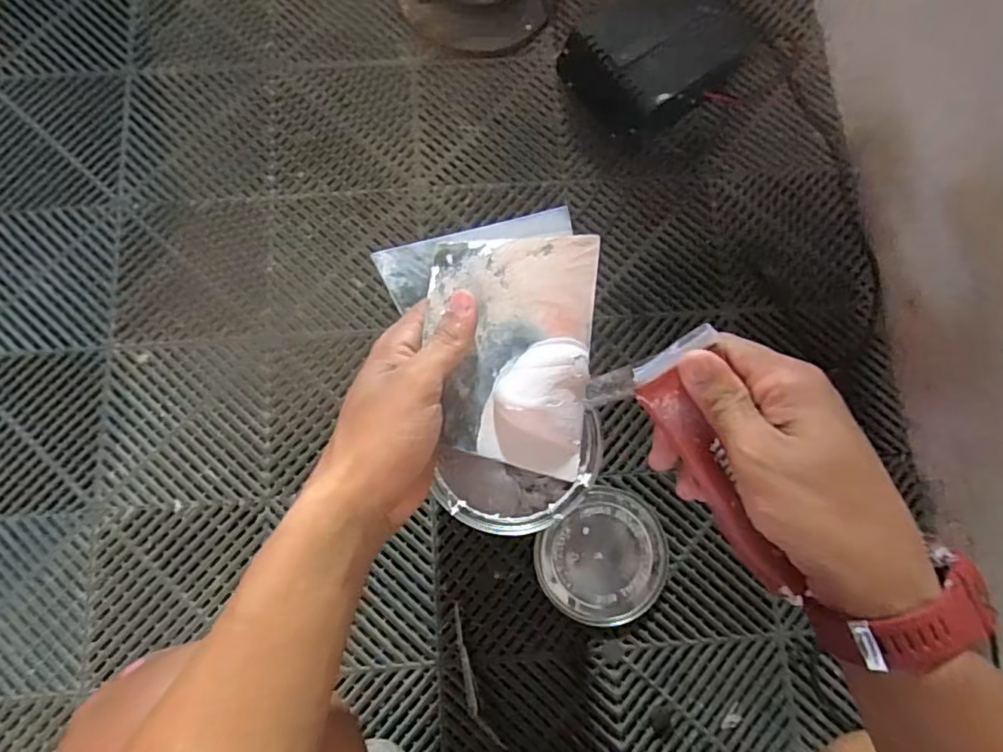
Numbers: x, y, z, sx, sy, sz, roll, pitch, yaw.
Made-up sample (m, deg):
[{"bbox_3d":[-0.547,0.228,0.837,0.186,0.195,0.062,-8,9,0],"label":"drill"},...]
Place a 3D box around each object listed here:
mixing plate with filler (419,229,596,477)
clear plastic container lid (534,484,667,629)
[{"bbox_3d":[0.005,-0.018,0.337,0.096,0.014,0.138,7,84,-6],"label":"mixing plate with filler"},{"bbox_3d":[0.125,0.219,0.690,0.149,0.013,0.141,0,79,-1],"label":"clear plastic container lid"}]

